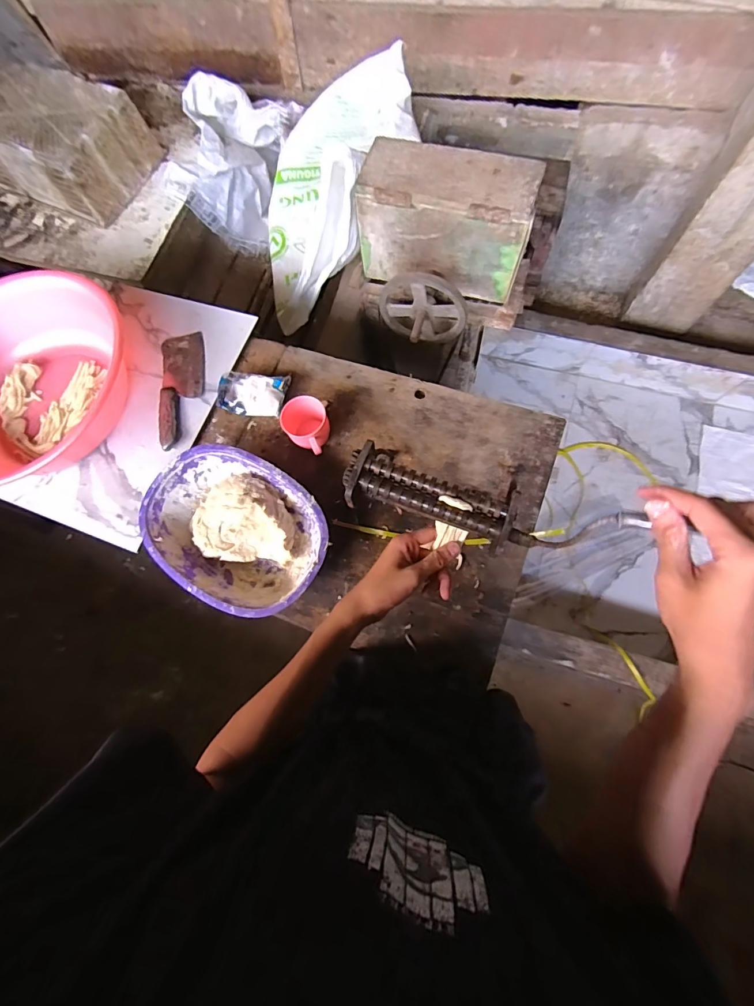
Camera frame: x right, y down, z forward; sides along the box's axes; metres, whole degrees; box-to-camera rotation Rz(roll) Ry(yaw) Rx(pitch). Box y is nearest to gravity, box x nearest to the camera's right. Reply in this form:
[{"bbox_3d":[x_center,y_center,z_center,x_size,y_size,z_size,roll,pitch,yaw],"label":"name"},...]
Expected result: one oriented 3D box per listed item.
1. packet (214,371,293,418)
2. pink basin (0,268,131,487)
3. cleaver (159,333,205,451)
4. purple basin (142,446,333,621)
[{"bbox_3d":[-0.228,-0.201,0.764,0.127,0.034,0.080,9,72,5],"label":"packet"},{"bbox_3d":[-0.668,-0.220,0.778,0.410,0.143,0.410,-1,72,2],"label":"pink basin"},{"bbox_3d":[-0.365,-0.218,0.794,0.081,0.015,0.243,-9,71,-1],"label":"cleaver"},{"bbox_3d":[-0.223,0.042,0.668,0.298,0.079,0.213,30,75,11],"label":"purple basin"}]

